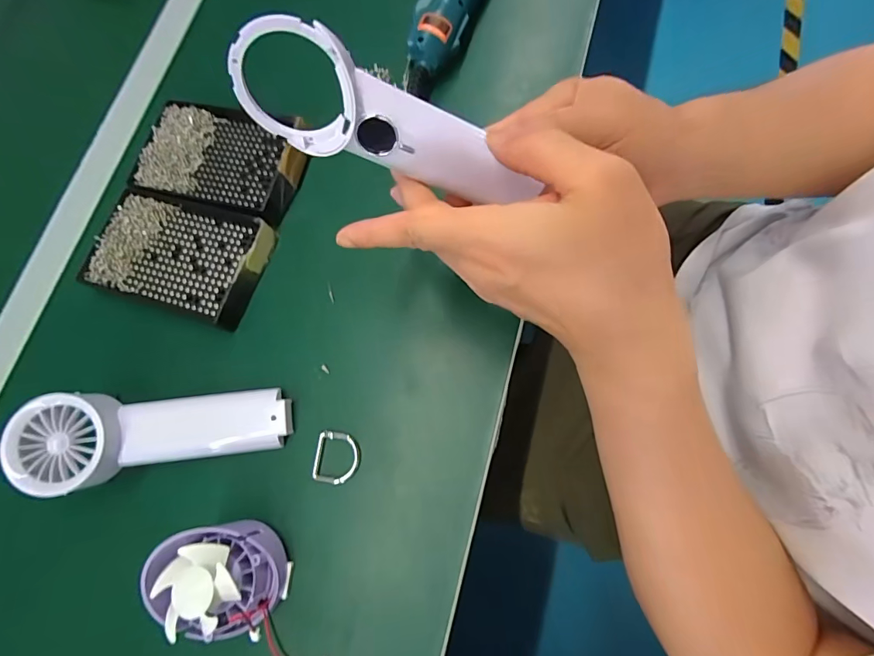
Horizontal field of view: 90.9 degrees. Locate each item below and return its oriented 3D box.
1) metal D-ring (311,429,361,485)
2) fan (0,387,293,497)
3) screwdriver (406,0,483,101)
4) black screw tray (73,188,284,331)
[{"bbox_3d":[-0.069,0.089,0.296,0.031,0.004,0.034,7,76,10],"label":"metal D-ring"},{"bbox_3d":[-0.188,0.069,0.289,0.169,0.046,0.063,-8,76,3],"label":"fan"},{"bbox_3d":[0.023,-0.301,0.375,0.038,0.034,0.223,20,78,13],"label":"screwdriver"},{"bbox_3d":[-0.208,-0.060,0.342,0.138,0.022,0.085,14,77,12],"label":"black screw tray"}]

